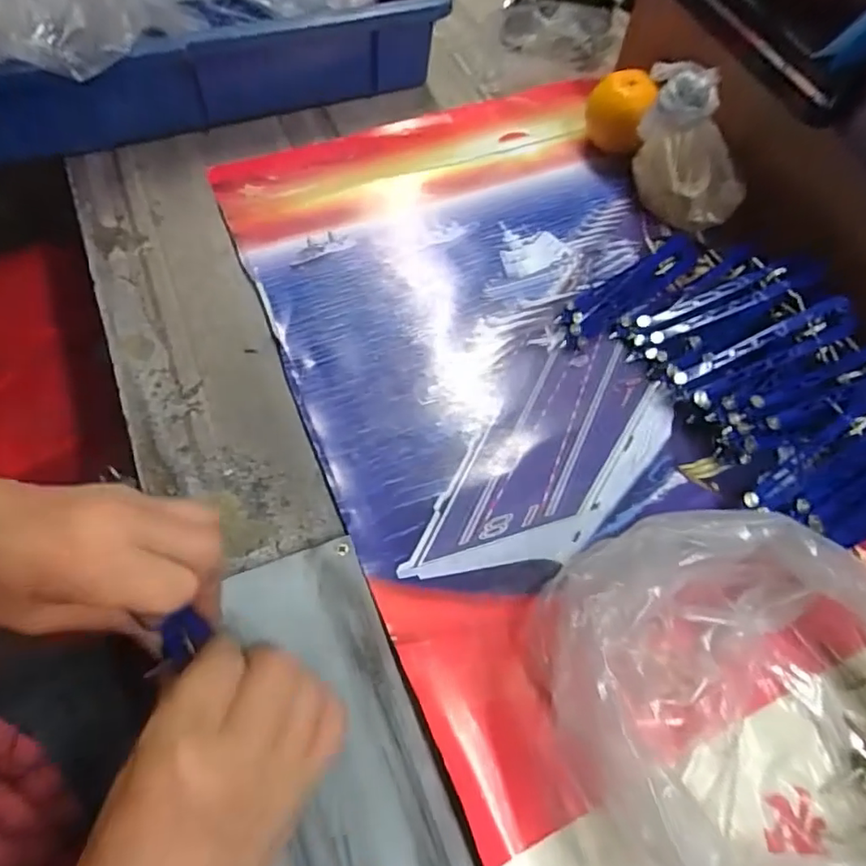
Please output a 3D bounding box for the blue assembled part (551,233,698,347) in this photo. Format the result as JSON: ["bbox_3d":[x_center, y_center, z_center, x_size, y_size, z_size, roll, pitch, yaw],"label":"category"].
[{"bbox_3d":[0.142,-0.106,0.401,0.133,0.020,0.031,-33,69,-19],"label":"blue assembled part"}]

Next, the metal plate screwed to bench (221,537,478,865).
[{"bbox_3d":[-0.047,0.152,0.260,0.091,0.013,0.196,-17,64,-12],"label":"metal plate screwed to bench"}]

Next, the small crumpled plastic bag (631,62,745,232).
[{"bbox_3d":[0.187,-0.201,0.409,0.092,0.101,0.036,32,65,13],"label":"small crumpled plastic bag"}]

